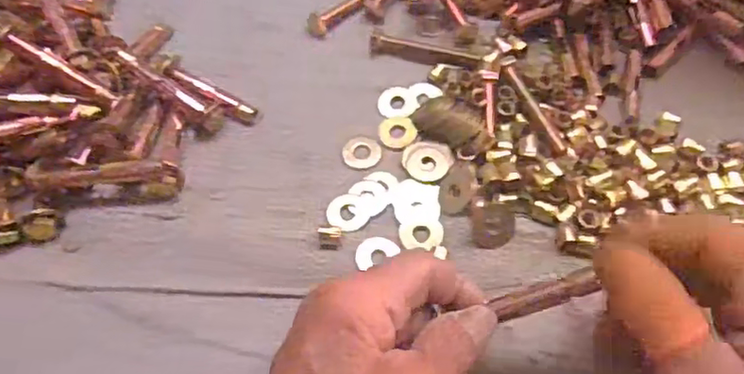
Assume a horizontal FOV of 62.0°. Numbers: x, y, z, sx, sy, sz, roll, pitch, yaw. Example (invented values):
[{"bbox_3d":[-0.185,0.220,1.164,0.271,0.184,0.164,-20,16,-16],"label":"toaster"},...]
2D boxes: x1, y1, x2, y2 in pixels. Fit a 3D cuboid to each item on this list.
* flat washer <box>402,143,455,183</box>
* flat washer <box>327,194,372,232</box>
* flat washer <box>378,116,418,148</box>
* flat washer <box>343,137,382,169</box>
[{"bbox_3d":[0.028,-0.013,0.319,0.025,0.004,0.024,-2,59,3],"label":"flat washer"},{"bbox_3d":[-0.011,0.012,0.308,0.022,0.004,0.021,-2,59,3],"label":"flat washer"},{"bbox_3d":[0.014,-0.030,0.332,0.020,0.004,0.020,-2,59,3],"label":"flat washer"},{"bbox_3d":[-0.005,-0.019,0.326,0.019,0.004,0.020,1,59,4],"label":"flat washer"}]

